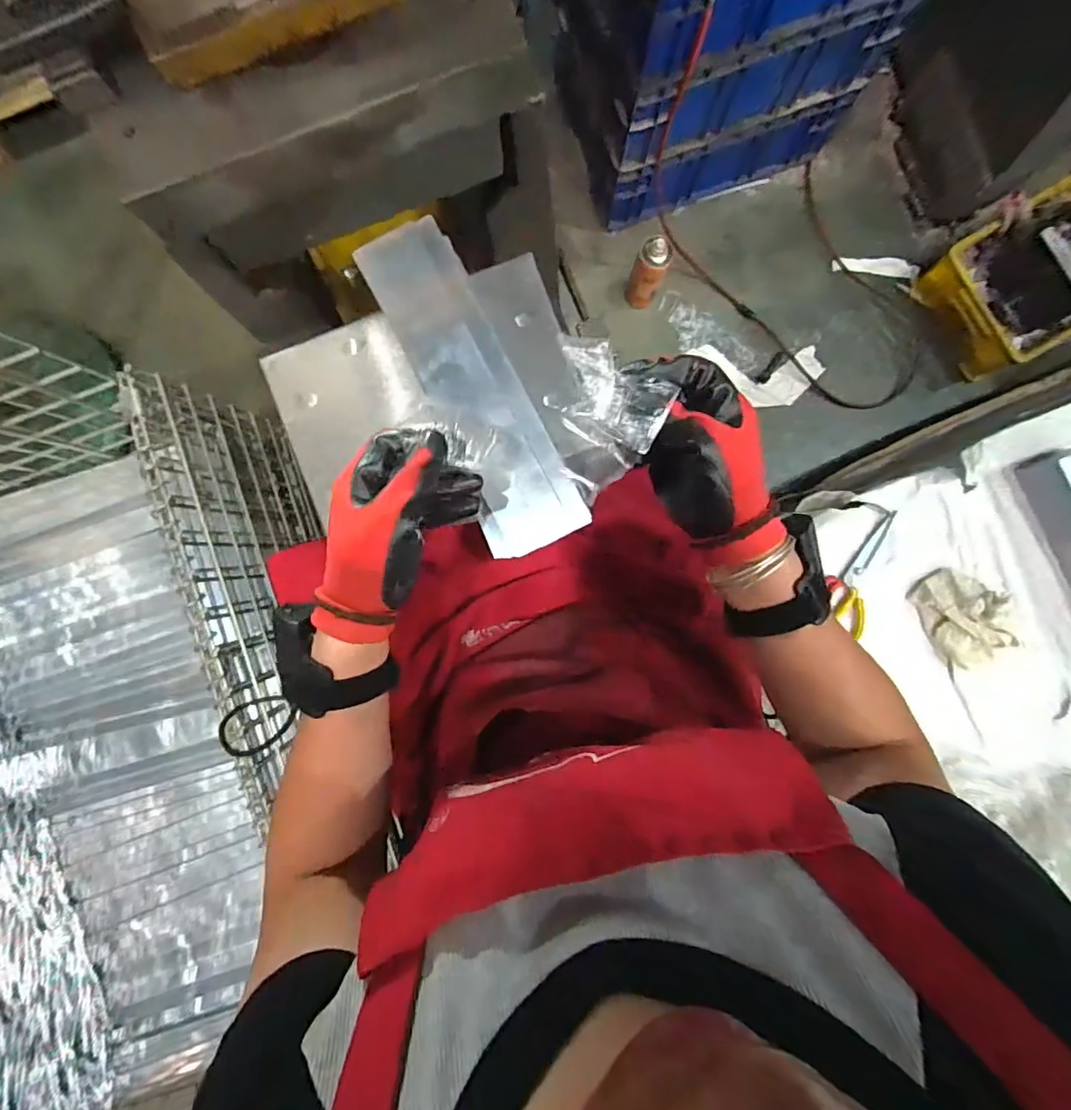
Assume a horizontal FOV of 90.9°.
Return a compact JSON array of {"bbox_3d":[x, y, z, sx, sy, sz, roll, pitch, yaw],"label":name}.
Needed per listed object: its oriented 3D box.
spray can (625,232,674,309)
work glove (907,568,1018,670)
[{"bbox_3d":[0.222,-0.558,1.042,0.063,0.179,0.062,0,89,1],"label":"spray can"},{"bbox_3d":[0.602,0.079,0.736,0.103,0.035,0.129,-26,88,1],"label":"work glove"}]

